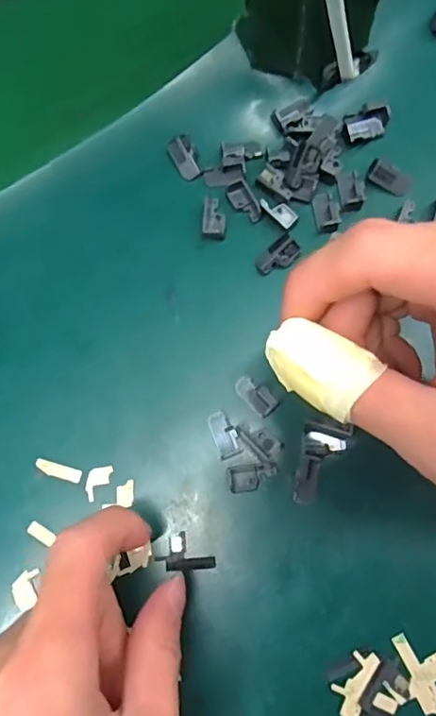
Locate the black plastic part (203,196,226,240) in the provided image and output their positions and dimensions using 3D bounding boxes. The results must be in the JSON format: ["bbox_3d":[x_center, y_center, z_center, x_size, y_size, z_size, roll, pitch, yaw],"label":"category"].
[{"bbox_3d":[-0.002,-0.072,0.279,0.011,0.007,0.022,2,75,4],"label":"black plastic part"}]

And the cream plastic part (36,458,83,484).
[{"bbox_3d":[-0.074,0.052,0.255,0.022,0.004,0.006,15,76,7],"label":"cream plastic part"}]

